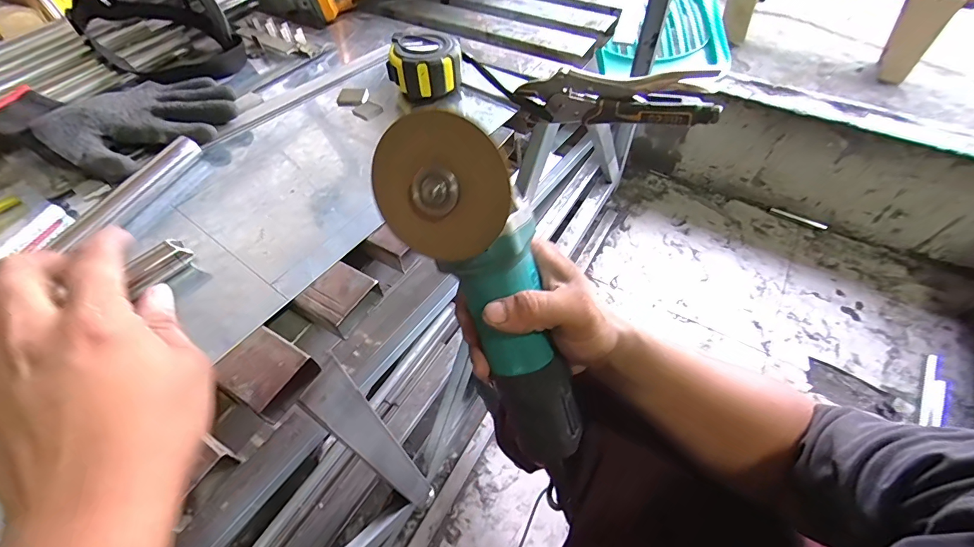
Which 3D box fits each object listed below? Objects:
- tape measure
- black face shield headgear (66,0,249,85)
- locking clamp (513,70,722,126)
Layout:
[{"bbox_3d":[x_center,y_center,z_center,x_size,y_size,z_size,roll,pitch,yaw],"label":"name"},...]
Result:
[{"bbox_3d":[-0.072,-0.236,0.489,0.084,0.054,0.070,5,54,5],"label":"tape measure"},{"bbox_3d":[-0.400,-0.305,0.513,0.191,0.078,0.139,34,62,24],"label":"black face shield headgear"},{"bbox_3d":[0.128,-0.180,0.439,0.200,0.057,0.017,13,56,24],"label":"locking clamp"}]

